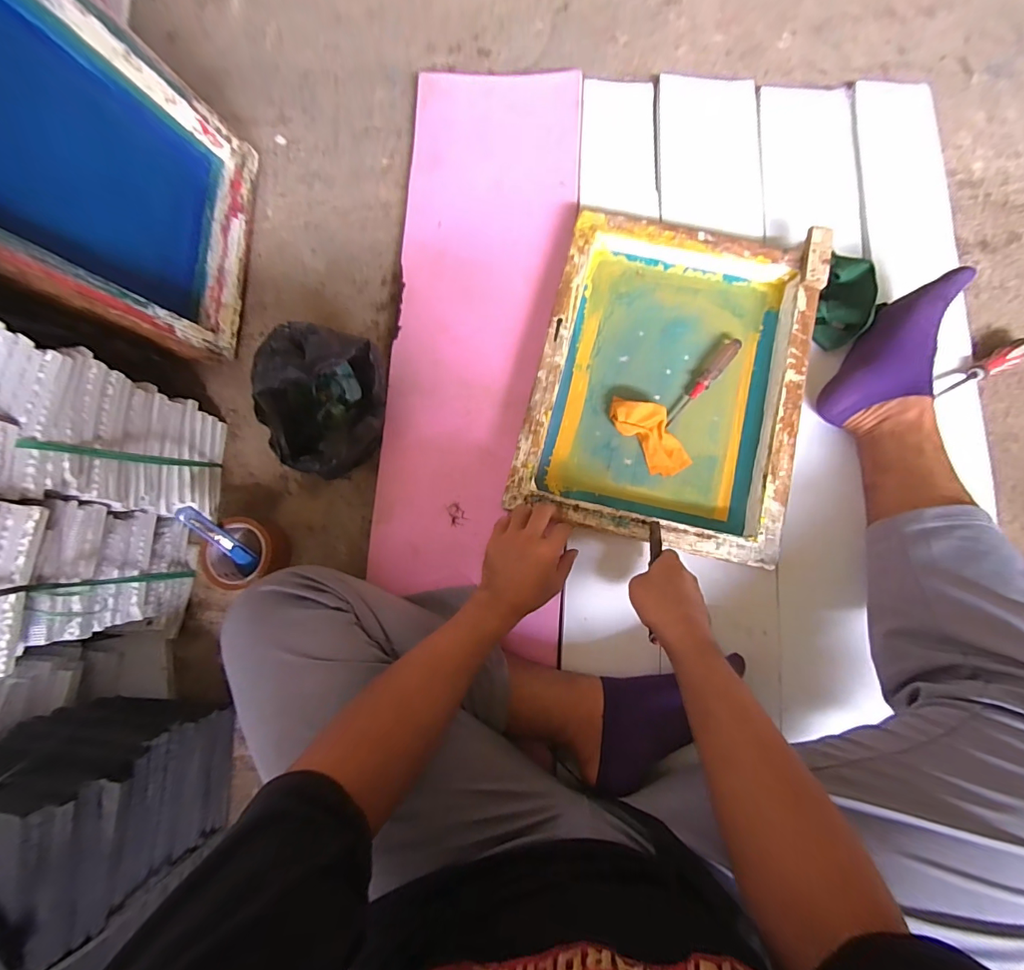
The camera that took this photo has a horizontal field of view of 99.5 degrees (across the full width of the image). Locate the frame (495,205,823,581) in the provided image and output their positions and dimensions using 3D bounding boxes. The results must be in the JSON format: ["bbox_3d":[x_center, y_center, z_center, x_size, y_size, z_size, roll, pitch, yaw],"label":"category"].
[{"bbox_3d":[0.218,-0.147,0.613,0.351,0.050,0.449,14,84,5],"label":"frame"}]

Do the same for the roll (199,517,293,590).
[{"bbox_3d":[-0.376,0.101,0.608,0.093,0.058,0.106,44,88,7],"label":"roll"}]

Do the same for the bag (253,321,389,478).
[{"bbox_3d":[-0.246,-0.102,0.581,0.126,0.146,0.173,8,81,3],"label":"bag"}]

